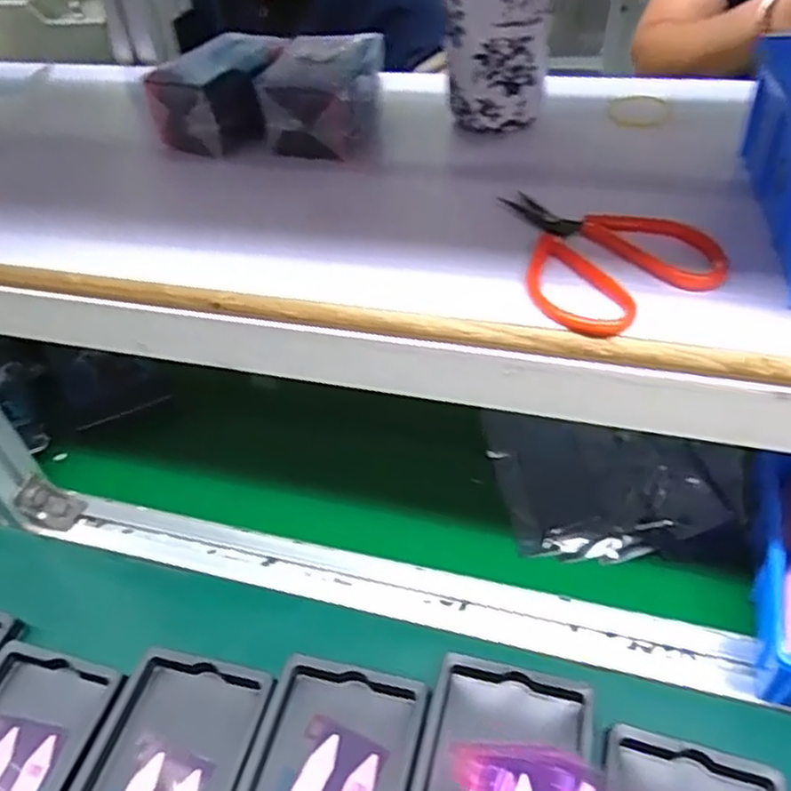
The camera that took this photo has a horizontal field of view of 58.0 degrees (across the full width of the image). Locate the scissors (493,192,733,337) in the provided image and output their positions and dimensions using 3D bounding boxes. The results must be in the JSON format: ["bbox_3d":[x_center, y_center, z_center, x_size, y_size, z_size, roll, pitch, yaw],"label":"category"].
[{"bbox_3d":[0.100,-0.075,0.365,0.088,0.012,0.110,-24,46,-17],"label":"scissors"}]

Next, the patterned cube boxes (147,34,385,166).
[{"bbox_3d":[-0.087,-0.203,0.486,0.152,0.055,0.093,0,44,8],"label":"patterned cube boxes"}]

